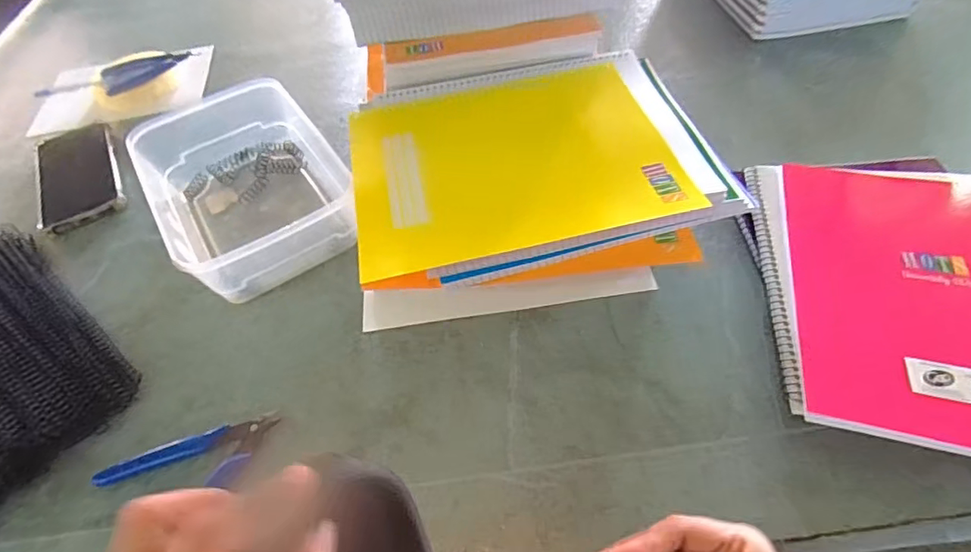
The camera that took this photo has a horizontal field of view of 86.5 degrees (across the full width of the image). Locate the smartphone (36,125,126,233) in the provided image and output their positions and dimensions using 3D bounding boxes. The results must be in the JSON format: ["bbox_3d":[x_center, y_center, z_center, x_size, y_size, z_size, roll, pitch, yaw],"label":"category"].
[{"bbox_3d":[-0.452,-0.110,0.570,0.083,0.014,0.169,-28,54,-16],"label":"smartphone"}]

